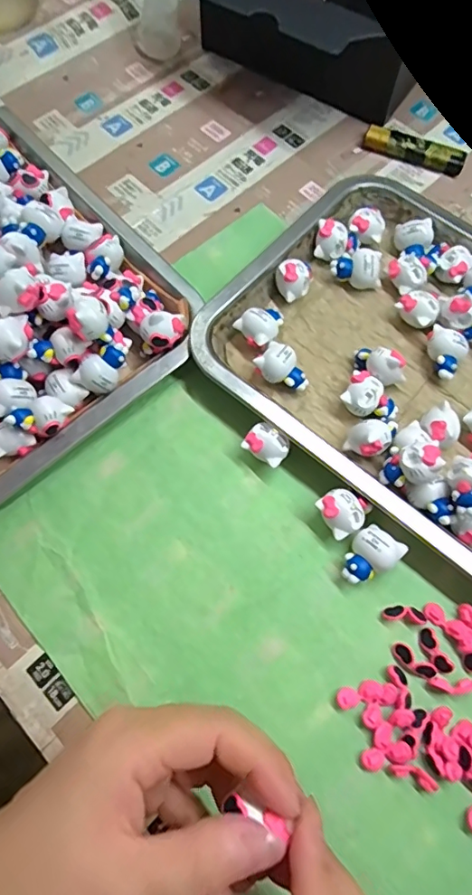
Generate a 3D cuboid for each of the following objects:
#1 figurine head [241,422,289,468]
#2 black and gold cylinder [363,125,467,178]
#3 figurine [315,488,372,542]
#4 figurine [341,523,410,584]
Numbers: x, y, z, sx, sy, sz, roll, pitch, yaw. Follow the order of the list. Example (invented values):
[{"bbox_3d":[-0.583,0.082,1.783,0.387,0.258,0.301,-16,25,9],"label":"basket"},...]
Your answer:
[{"bbox_3d":[0.018,0.000,0.302,0.024,0.020,0.020,34,71,11],"label":"figurine head"},{"bbox_3d":[0.139,-0.232,0.397,0.079,0.015,0.016,20,69,6],"label":"black and gold cylinder"},{"bbox_3d":[0.060,0.037,0.287,0.027,0.020,0.024,-33,73,-14],"label":"figurine"},{"bbox_3d":[0.073,0.060,0.276,0.024,0.021,0.033,43,73,14],"label":"figurine"}]

